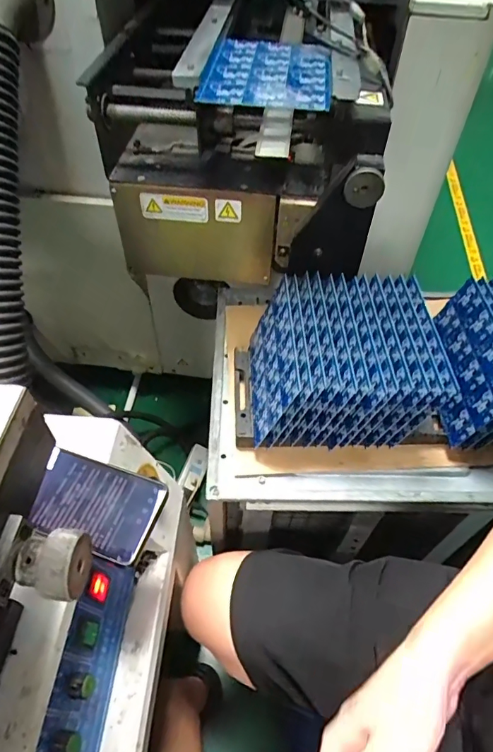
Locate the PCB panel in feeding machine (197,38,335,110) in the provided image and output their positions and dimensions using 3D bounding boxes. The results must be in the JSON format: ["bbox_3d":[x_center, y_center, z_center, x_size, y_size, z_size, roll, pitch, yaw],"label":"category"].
[{"bbox_3d":[0.027,-0.341,0.511,0.135,0.011,0.191,8,51,6],"label":"PCB panel in feeding machine"}]

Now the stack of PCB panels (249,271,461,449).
[{"bbox_3d":[0.117,-0.019,0.599,0.211,0.126,0.184,1,50,-2],"label":"stack of PCB panels"}]

